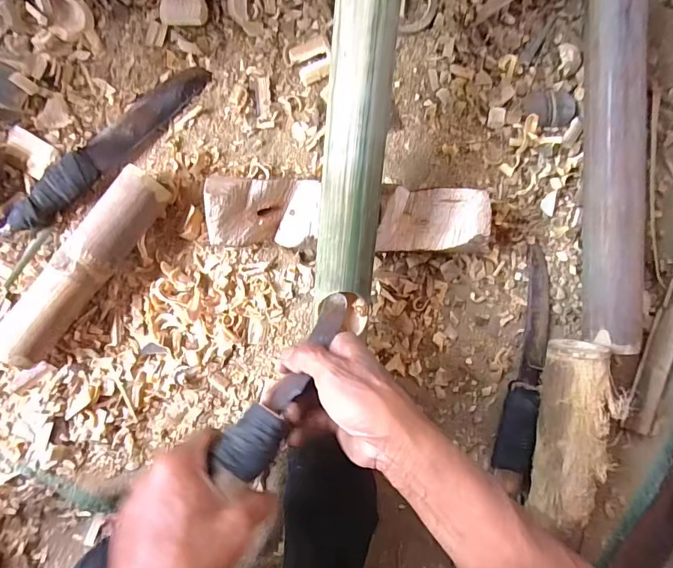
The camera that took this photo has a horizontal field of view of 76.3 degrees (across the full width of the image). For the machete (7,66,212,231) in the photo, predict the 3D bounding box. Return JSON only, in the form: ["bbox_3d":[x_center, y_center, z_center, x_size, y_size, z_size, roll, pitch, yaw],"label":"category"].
[{"bbox_3d":[-0.240,-0.148,0.455,0.253,0.021,0.039,-41,95,-3],"label":"machete"}]

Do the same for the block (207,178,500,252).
[{"bbox_3d":[0.015,-0.074,0.470,0.296,0.052,0.070,2,92,-6],"label":"block"}]

